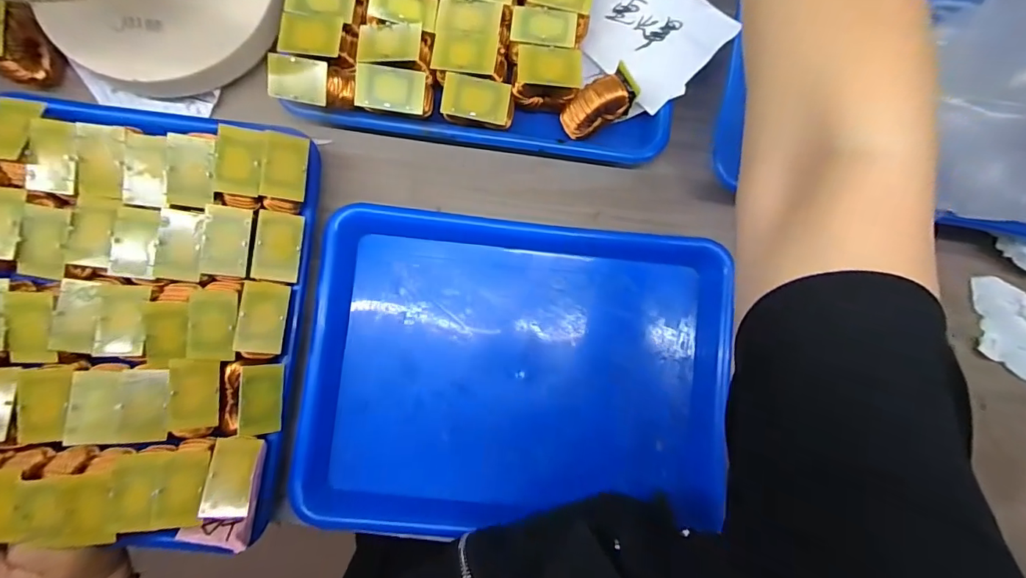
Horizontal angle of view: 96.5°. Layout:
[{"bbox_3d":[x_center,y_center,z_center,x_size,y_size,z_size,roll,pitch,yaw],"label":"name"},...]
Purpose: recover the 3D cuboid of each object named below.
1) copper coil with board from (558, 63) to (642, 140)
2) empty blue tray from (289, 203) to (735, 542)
[{"bbox_3d":[0.071,-0.151,0.373,0.058,0.037,0.027,-34,87,-5],"label":"copper coil with board"},{"bbox_3d":[0.007,0.072,0.376,0.332,0.037,0.255,6,84,-2],"label":"empty blue tray"}]

